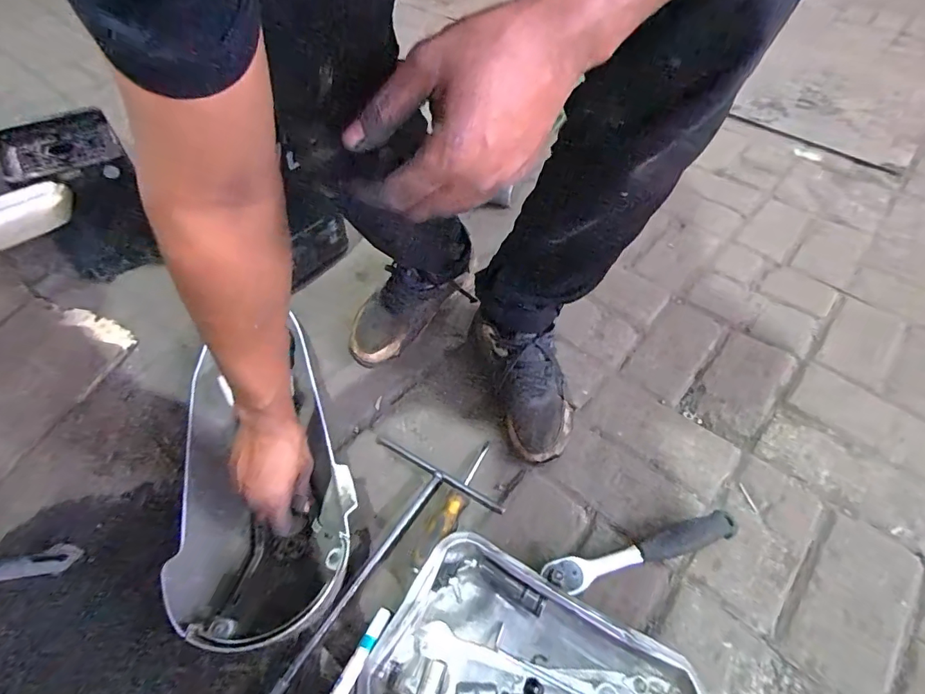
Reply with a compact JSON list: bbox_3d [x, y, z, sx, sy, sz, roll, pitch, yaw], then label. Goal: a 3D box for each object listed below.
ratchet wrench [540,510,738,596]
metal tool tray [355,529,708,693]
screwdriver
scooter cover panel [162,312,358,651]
[{"bbox_3d":[0.210,0.242,0.551,0.237,0.031,0.039,-13,53,-12],"label":"ratchet wrench"},{"bbox_3d":[0.065,0.339,0.460,0.300,0.048,0.197,26,55,17],"label":"metal tool tray"},{"bbox_3d":[-0.008,0.194,0.589,0.029,0.025,0.181,26,56,18],"label":"screwdriver"},{"bbox_3d":[-0.239,0.149,0.560,0.182,0.087,0.365,-15,54,-13],"label":"scooter cover panel"}]

